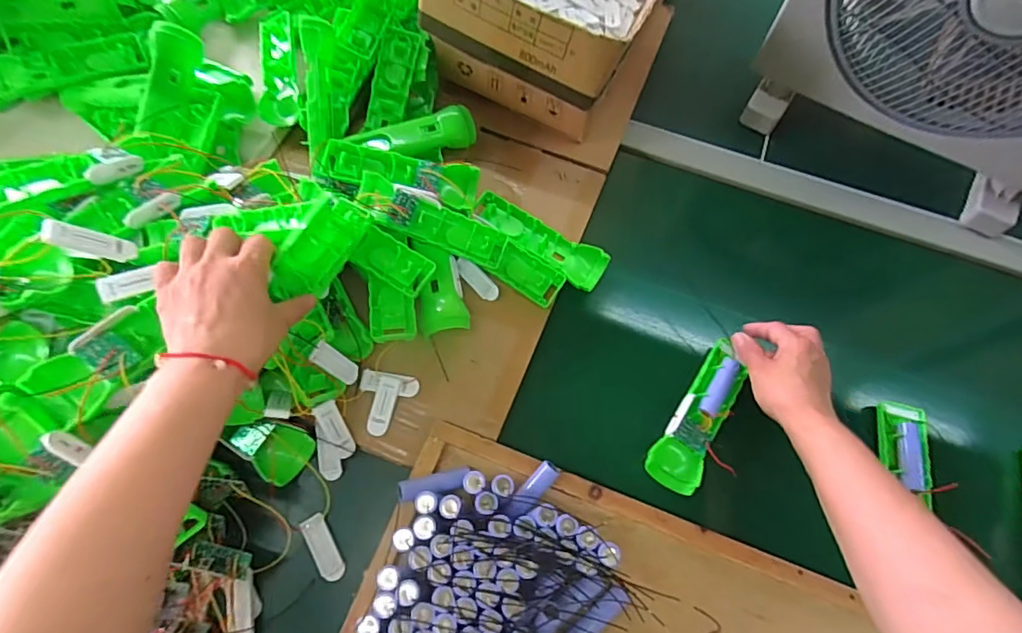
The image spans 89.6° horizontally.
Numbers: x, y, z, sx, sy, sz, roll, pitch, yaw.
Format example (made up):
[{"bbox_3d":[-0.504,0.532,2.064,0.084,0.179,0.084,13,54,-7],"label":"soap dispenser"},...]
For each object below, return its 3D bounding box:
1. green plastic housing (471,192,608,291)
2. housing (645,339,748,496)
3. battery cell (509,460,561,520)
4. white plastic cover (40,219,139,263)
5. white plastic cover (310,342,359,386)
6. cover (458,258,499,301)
[{"bbox_3d":[0.030,-0.088,0.581,0.162,0.020,0.049,32,72,13],"label":"green plastic housing"},{"bbox_3d":[0.189,0.095,0.511,0.050,0.022,0.159,32,72,7],"label":"housing"},{"bbox_3d":[0.019,0.156,0.462,0.018,0.017,0.058,40,74,15],"label":"battery cell"},{"bbox_3d":[-0.320,-0.056,0.393,0.004,0.058,0.018,3,81,37],"label":"white plastic cover"},{"bbox_3d":[-0.161,0.045,0.477,0.010,0.058,0.021,22,71,41],"label":"white plastic cover"},{"bbox_3d":[-0.036,-0.040,0.552,0.056,0.009,0.020,44,77,10],"label":"cover"}]

